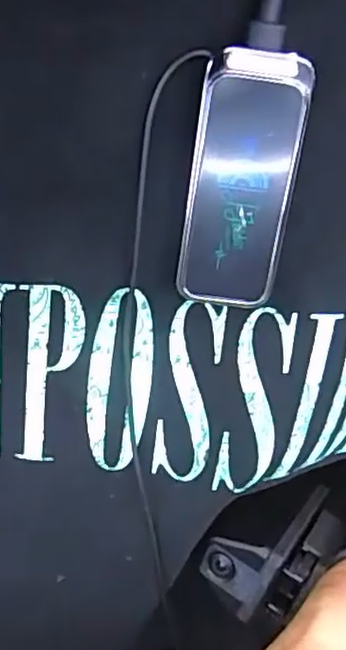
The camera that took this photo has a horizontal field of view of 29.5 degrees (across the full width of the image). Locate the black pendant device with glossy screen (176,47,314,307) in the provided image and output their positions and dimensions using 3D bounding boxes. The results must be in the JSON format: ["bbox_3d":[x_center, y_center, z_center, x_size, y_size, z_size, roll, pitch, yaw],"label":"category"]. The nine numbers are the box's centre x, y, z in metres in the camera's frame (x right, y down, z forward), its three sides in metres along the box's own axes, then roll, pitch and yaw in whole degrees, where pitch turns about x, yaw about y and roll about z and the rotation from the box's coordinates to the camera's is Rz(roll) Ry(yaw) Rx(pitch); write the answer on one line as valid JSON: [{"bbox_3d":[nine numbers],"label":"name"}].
[{"bbox_3d":[0.018,-0.036,0.170,0.026,0.064,0.010,14,23,14],"label":"black pendant device with glossy screen"}]

